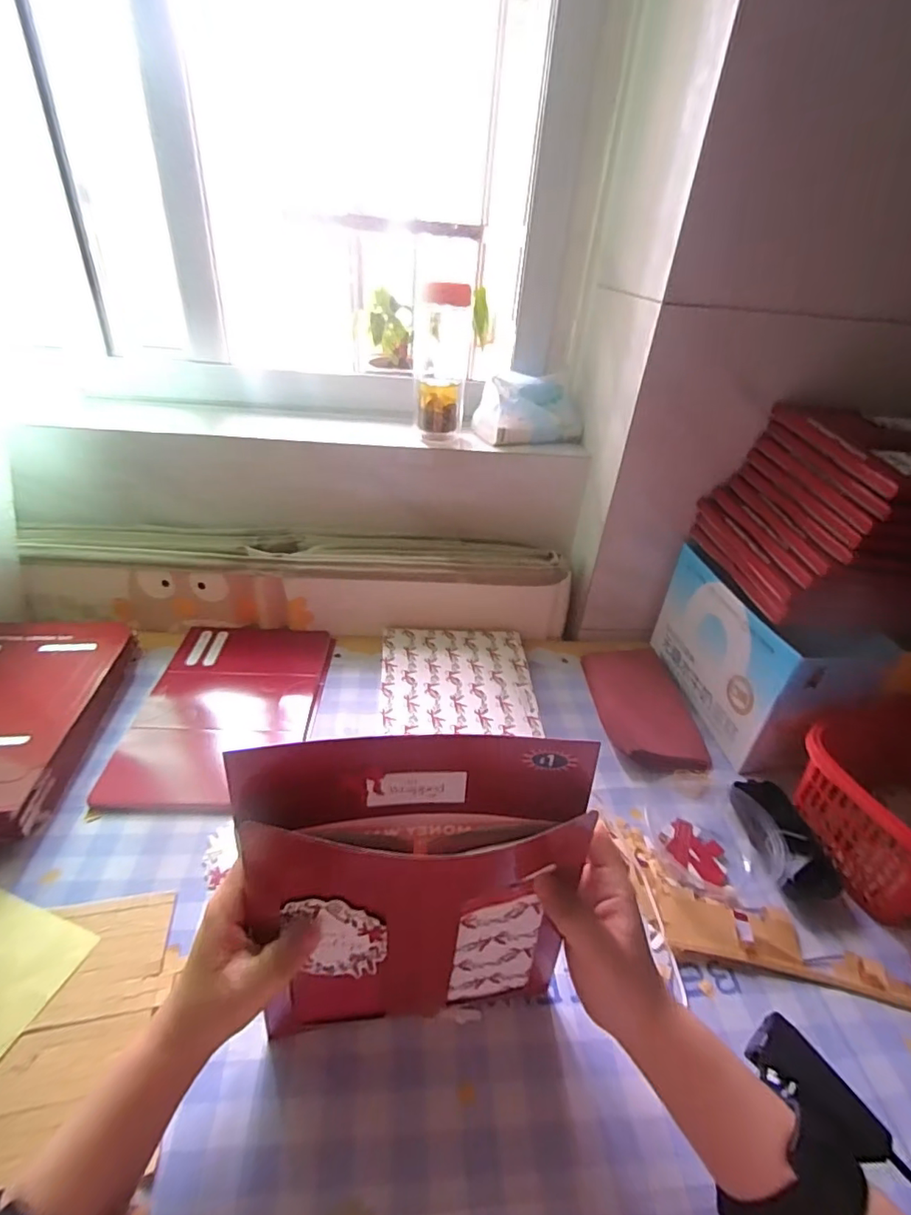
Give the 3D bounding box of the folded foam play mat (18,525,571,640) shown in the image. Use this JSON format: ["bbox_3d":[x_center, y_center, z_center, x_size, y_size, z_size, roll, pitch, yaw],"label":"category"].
[{"bbox_3d":[-0.188,-0.044,0.725,0.692,0.098,0.111,2,35,-6],"label":"folded foam play mat"}]

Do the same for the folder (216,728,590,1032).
[{"bbox_3d":[-0.021,0.172,0.326,0.190,0.215,0.047,-3,15,-7],"label":"folder"}]

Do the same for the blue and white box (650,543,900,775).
[{"bbox_3d":[0.347,0.049,0.630,0.121,0.156,0.247,-3,35,-12],"label":"blue and white box"}]

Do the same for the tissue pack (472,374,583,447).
[{"bbox_3d":[0.104,-0.275,0.748,0.133,0.075,0.081,-8,37,-19],"label":"tissue pack"}]

